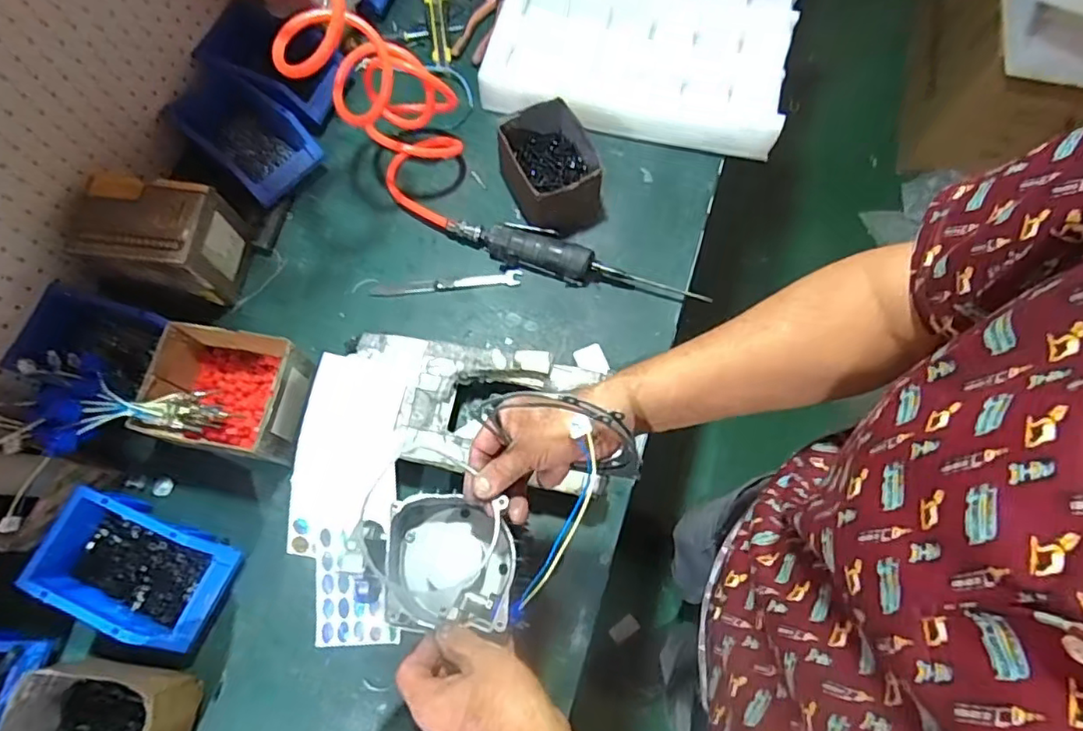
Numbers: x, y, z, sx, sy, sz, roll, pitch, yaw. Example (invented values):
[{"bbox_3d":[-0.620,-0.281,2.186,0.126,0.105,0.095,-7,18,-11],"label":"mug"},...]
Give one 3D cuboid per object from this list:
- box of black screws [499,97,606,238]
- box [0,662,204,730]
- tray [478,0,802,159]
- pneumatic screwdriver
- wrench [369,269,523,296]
[{"bbox_3d":[0.014,-0.265,0.823,0.110,0.105,0.147,-29,73,-9],"label":"box of black screws"},{"bbox_3d":[-0.442,0.364,0.604,0.152,0.083,0.127,9,72,3],"label":"box"},{"bbox_3d":[0.181,-0.586,0.917,0.430,0.057,0.526,15,86,1],"label":"tray"},{"bbox_3d":[0.047,-0.141,0.810,0.362,0.039,0.052,15,72,5],"label":"pneumatic screwdriver"},{"bbox_3d":[-0.129,-0.111,0.815,0.201,0.010,0.022,-6,71,-2],"label":"wrench"}]

